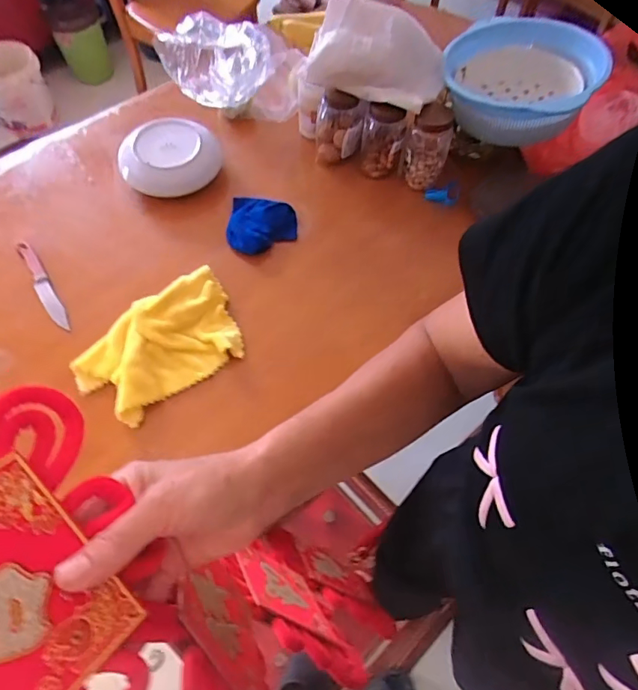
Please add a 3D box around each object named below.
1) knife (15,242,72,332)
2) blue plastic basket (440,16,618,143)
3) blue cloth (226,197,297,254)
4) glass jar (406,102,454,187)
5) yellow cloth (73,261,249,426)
[{"bbox_3d":[-0.458,-0.099,0.817,0.027,0.010,0.203,-31,67,-16],"label":"knife"},{"bbox_3d":[0.347,-0.484,0.900,0.241,0.119,0.249,0,62,-1],"label":"blue plastic basket"},{"bbox_3d":[-0.100,-0.217,0.880,0.114,0.026,0.108,2,62,0],"label":"blue cloth"},{"bbox_3d":[0.198,-0.359,0.894,0.073,0.134,0.073,0,62,-1],"label":"glass jar"},{"bbox_3d":[-0.240,-0.001,0.761,0.252,0.033,0.158,-35,68,-18],"label":"yellow cloth"}]

